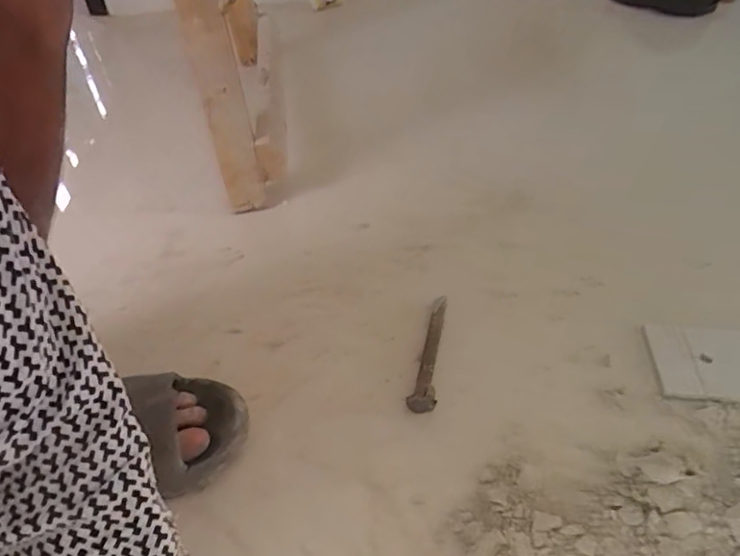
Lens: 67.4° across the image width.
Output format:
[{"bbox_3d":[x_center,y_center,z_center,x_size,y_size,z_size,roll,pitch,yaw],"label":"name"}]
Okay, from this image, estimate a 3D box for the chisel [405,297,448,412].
[{"bbox_3d":[0.066,0.074,0.613,0.026,0.034,0.170,6,41,10],"label":"chisel"}]

